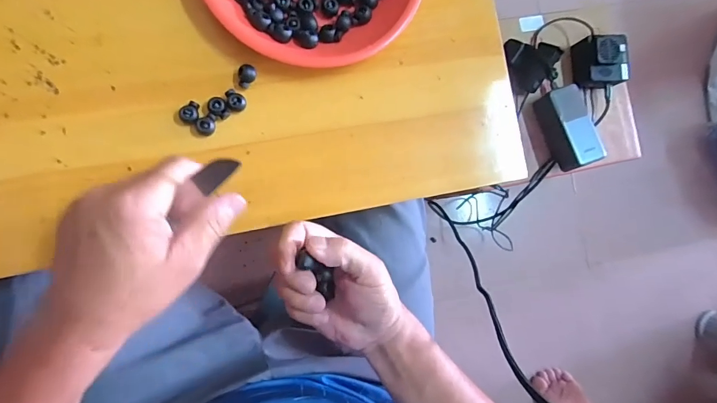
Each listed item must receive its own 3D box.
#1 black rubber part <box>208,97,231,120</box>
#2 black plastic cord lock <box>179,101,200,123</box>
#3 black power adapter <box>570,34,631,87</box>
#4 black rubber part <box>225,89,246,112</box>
[{"bbox_3d":[-0.119,-0.079,0.349,0.015,0.009,0.019,-31,94,-7],"label":"black rubber part"},{"bbox_3d":[-0.143,-0.076,0.347,0.015,0.011,0.018,4,89,-8],"label":"black plastic cord lock"},{"bbox_3d":[0.410,-0.236,0.689,0.075,0.049,0.082,-5,88,-9],"label":"black power adapter"},{"bbox_3d":[-0.106,-0.086,0.352,0.019,0.009,0.015,32,85,-7],"label":"black rubber part"}]

